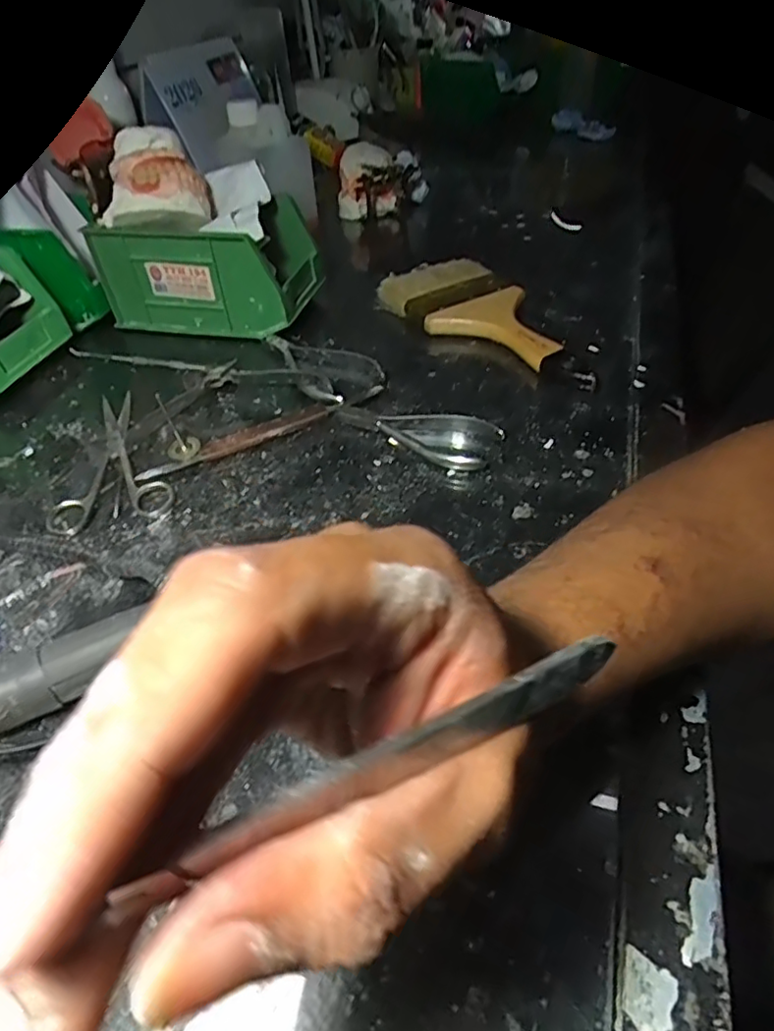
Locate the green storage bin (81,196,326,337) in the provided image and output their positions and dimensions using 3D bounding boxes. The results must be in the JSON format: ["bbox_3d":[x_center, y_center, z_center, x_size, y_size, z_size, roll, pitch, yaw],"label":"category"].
[{"bbox_3d":[-0.152,-0.219,0.525,0.168,0.084,0.093,9,45,13],"label":"green storage bin"}]

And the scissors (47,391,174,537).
[{"bbox_3d":[-0.186,-0.035,0.389,0.070,0.009,0.131,-20,46,-17],"label":"scissors"}]

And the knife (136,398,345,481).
[{"bbox_3d":[-0.092,-0.050,0.396,0.143,0.012,0.015,-24,47,-20],"label":"knife"}]

